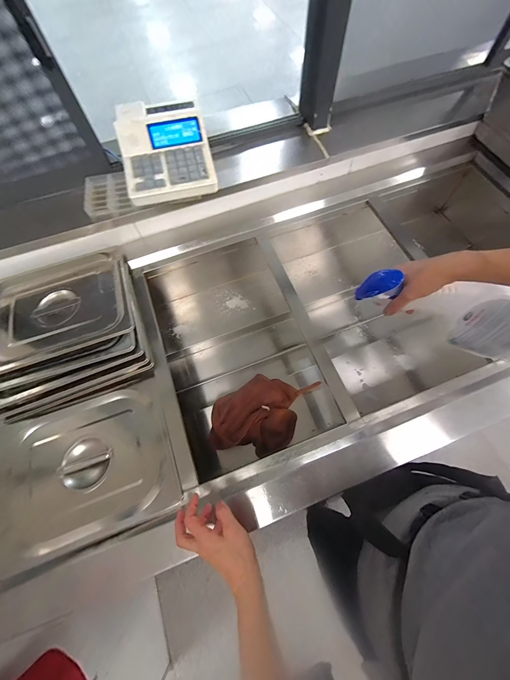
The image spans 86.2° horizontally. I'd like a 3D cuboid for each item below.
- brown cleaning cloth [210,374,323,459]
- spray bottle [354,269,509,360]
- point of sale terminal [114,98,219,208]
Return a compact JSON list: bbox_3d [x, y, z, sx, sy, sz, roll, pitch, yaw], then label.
[{"bbox_3d":[0.012,0.176,0.679,0.211,0.049,0.213,17,69,9],"label":"brown cleaning cloth"},{"bbox_3d":[0.314,-0.049,0.437,0.275,0.116,0.048,21,69,3],"label":"spray bottle"},{"bbox_3d":[-0.215,-0.463,0.654,0.196,0.091,0.275,-14,68,-4],"label":"point of sale terminal"}]

